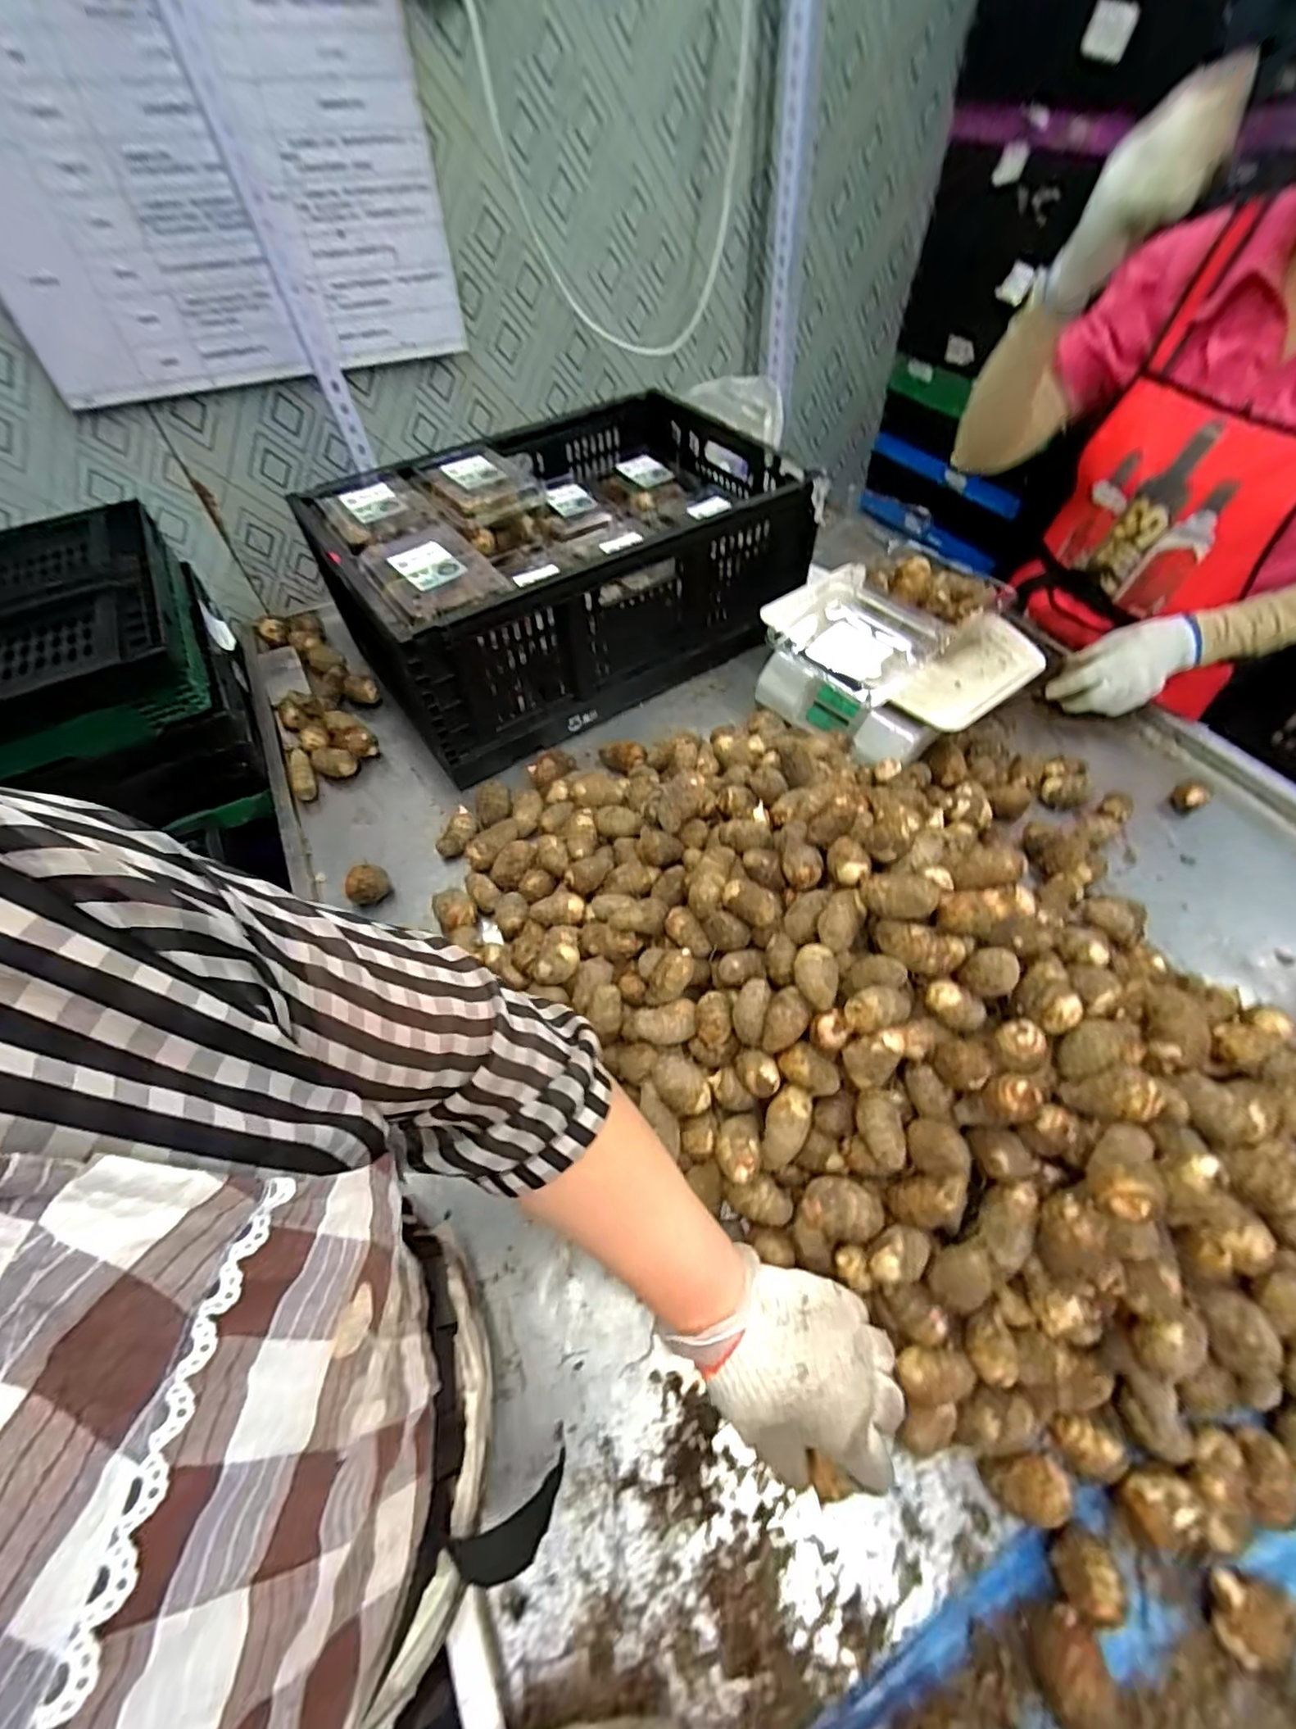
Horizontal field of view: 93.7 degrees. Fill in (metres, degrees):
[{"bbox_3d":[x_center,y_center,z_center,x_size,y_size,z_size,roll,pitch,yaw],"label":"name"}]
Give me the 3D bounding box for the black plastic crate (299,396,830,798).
[{"bbox_3d":[-0.119,-0.435,0.884,0.604,0.224,0.414,-29,60,-17],"label":"black plastic crate"}]

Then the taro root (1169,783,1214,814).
[{"bbox_3d":[0.650,-0.081,0.726,0.032,0.040,0.034,-37,63,-22],"label":"taro root"}]

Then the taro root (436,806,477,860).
[{"bbox_3d":[-0.225,-0.032,0.731,0.031,0.040,0.056,27,60,18],"label":"taro root"}]

